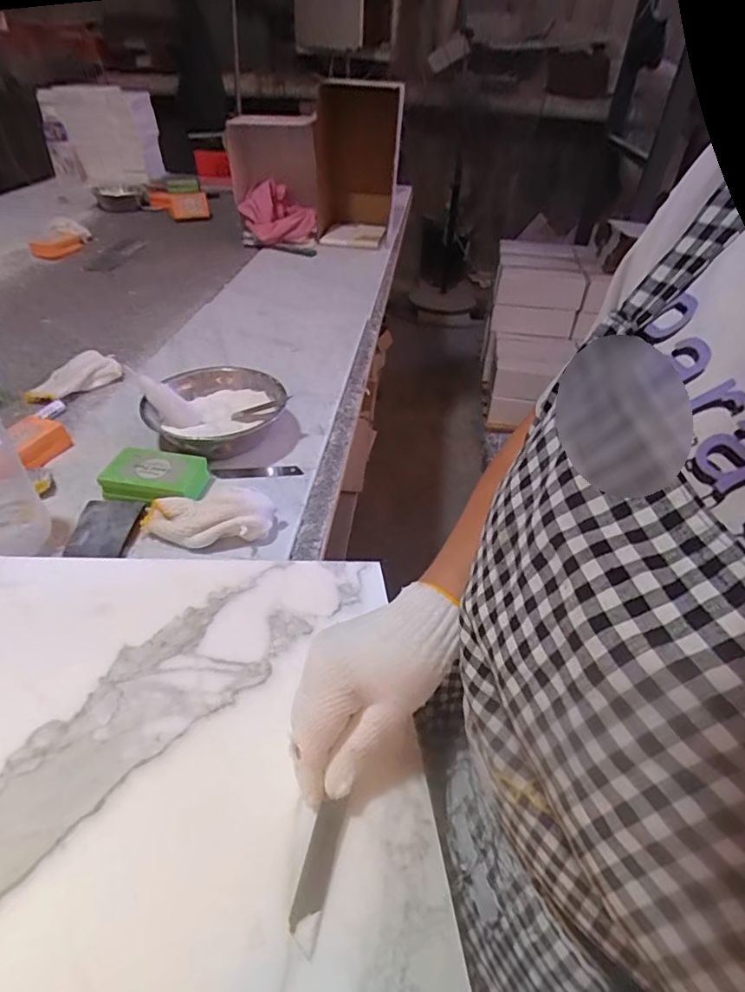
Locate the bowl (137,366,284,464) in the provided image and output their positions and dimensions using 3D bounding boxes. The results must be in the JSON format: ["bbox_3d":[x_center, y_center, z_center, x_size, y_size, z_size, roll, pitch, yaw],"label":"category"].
[{"bbox_3d":[-0.192,-0.099,0.639,0.153,0.053,0.153,2,42,-1],"label":"bowl"}]

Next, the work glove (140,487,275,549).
[{"bbox_3d":[-0.159,0.019,0.505,0.122,0.044,0.053,-4,42,-8],"label":"work glove"}]

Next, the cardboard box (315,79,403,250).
[{"bbox_3d":[-0.034,-0.783,1.243,0.197,0.326,0.155,-1,42,-4],"label":"cardboard box"}]

